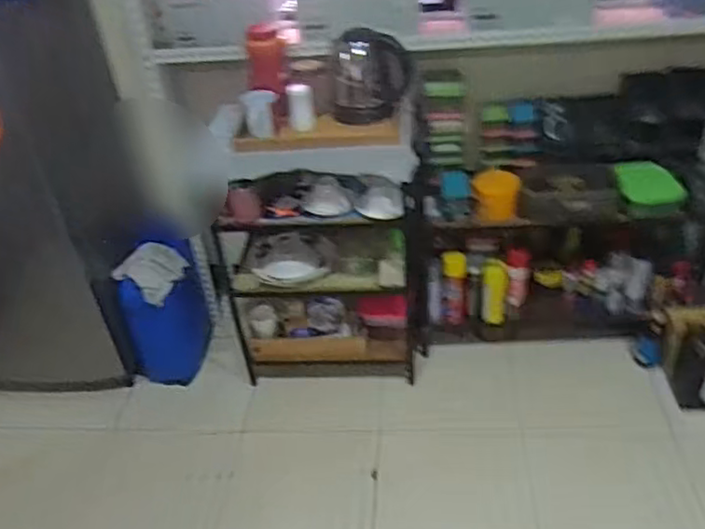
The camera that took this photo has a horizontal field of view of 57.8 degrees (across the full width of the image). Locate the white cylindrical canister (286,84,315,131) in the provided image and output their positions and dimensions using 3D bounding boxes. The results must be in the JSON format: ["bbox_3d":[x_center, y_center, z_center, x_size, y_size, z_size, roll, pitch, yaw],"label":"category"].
[{"bbox_3d":[-0.127,-0.389,1.571,0.058,0.104,0.055,-9,36,-4],"label":"white cylindrical canister"}]

